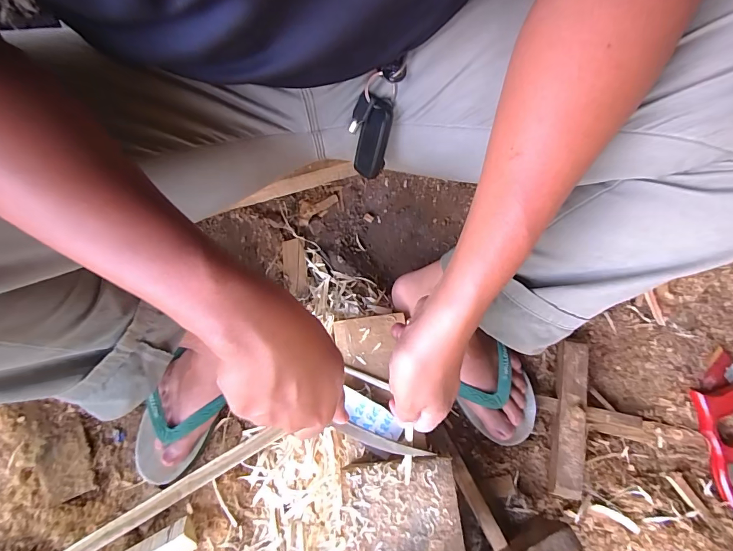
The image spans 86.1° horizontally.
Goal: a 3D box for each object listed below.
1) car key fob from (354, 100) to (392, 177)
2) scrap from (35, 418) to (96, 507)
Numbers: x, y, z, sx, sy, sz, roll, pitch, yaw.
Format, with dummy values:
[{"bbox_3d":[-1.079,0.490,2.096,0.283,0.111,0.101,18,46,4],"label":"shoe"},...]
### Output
[{"bbox_3d":[0.006,-0.127,0.370,0.030,0.072,0.017,24,40,8],"label":"car key fob"},{"bbox_3d":[-0.411,0.251,0.530,0.057,0.014,0.100,-21,72,-9],"label":"scrap"}]

